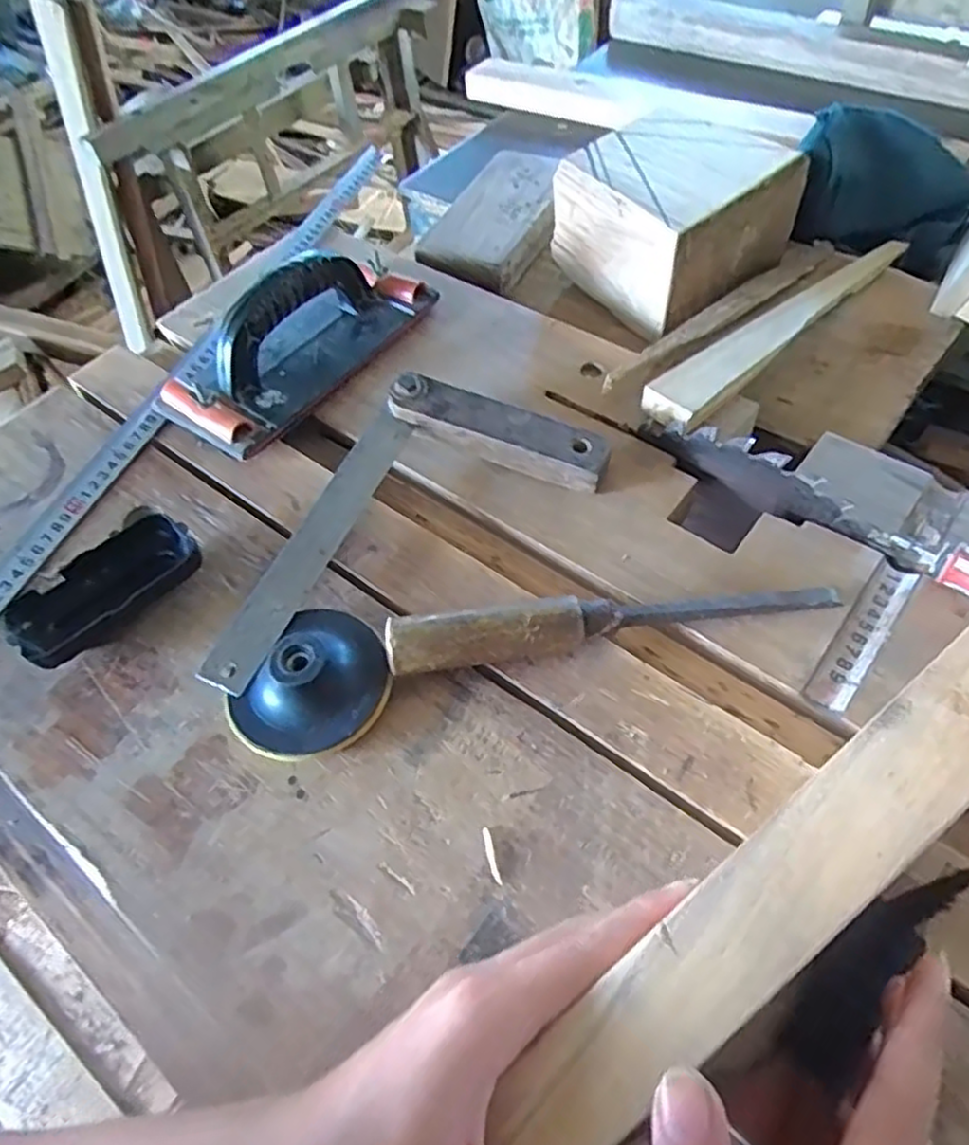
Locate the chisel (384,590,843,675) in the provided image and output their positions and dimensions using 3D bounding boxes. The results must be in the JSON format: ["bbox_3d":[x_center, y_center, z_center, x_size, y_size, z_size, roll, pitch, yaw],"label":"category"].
[{"bbox_3d":[0.072,0.028,0.398,0.244,0.034,0.025,-9,55,0],"label":"chisel"}]

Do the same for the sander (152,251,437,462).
[{"bbox_3d":[-0.142,-0.182,0.548,0.095,0.077,0.213,31,63,24],"label":"sander"}]

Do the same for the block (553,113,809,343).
[{"bbox_3d":[0.154,-0.296,0.597,0.147,0.087,0.140,-33,58,-17],"label":"block"}]

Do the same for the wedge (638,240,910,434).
[{"bbox_3d":[0.230,-0.194,0.556,0.042,0.024,0.331,36,60,27],"label":"wedge"}]

